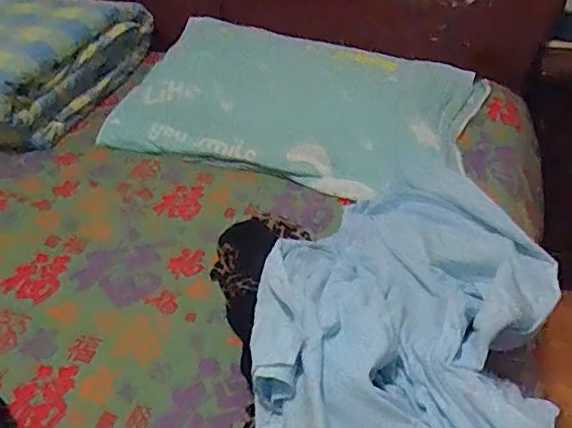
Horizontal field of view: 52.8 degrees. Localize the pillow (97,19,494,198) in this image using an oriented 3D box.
[{"bbox_3d":[0.021,-0.252,1.243,0.726,0.135,0.460,12,39,19],"label":"pillow"}]

